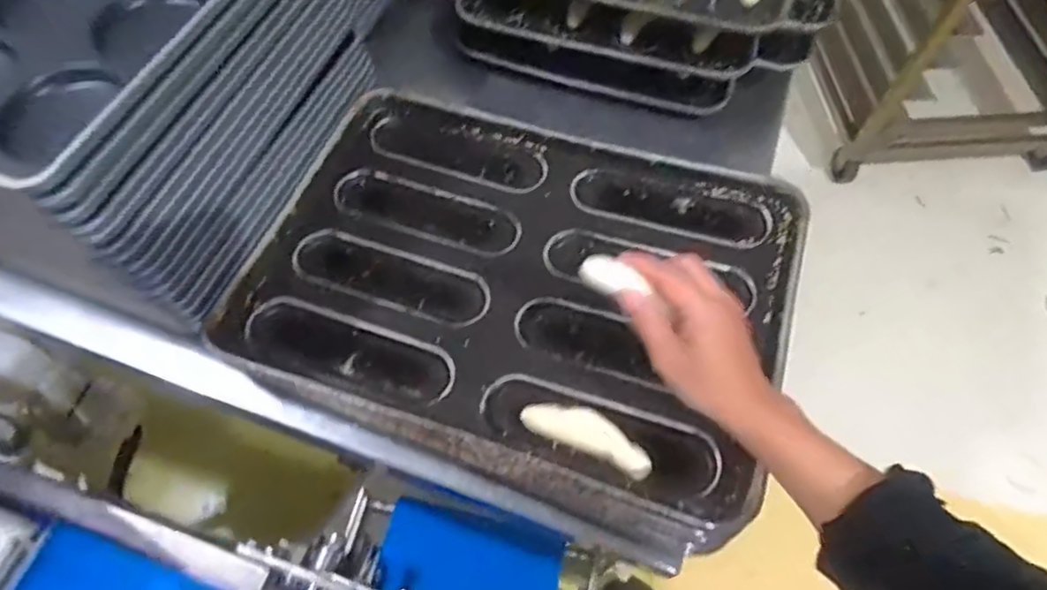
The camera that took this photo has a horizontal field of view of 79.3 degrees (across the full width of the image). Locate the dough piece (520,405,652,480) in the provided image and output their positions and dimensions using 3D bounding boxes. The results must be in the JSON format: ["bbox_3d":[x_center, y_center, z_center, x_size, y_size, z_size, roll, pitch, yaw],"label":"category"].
[{"bbox_3d":[0.056,0.120,0.547,0.114,0.020,0.034,24,64,13],"label":"dough piece"}]

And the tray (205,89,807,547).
[{"bbox_3d":[-0.004,-0.029,0.642,0.514,0.035,0.393,17,62,11],"label":"tray"}]

